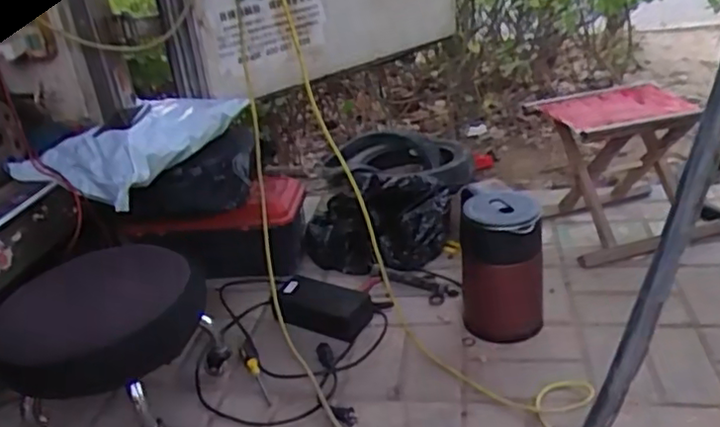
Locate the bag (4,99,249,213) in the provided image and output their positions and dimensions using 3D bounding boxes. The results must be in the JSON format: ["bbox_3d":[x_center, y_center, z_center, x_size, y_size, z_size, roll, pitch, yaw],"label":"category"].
[{"bbox_3d":[-0.452,-0.141,1.307,0.298,0.100,0.371,8,28,26],"label":"bag"}]

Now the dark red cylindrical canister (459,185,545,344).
[{"bbox_3d":[0.250,0.091,1.159,0.137,0.236,0.124,-1,25,10],"label":"dark red cylindrical canister"}]

